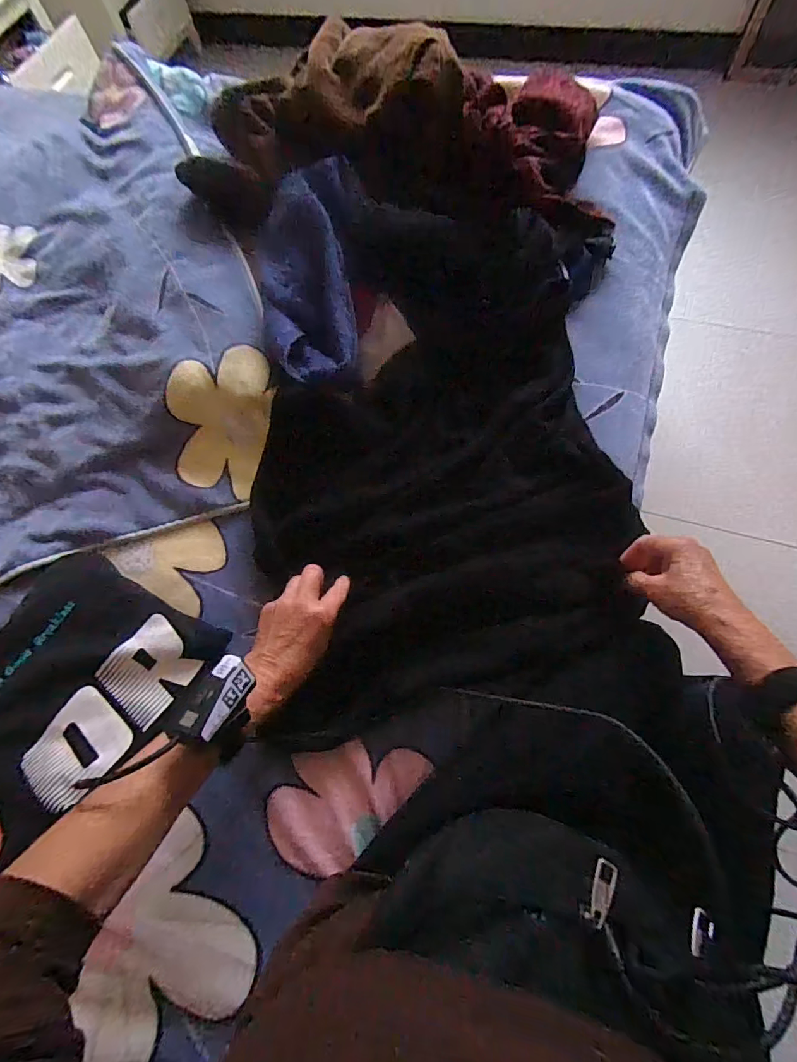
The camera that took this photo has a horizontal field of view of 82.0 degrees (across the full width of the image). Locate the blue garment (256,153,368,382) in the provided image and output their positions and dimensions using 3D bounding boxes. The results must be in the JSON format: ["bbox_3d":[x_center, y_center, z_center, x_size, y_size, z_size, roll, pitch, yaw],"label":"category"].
[{"bbox_3d":[-0.113,-0.336,0.578,0.125,0.036,0.292,-2,82,2],"label":"blue garment"}]

